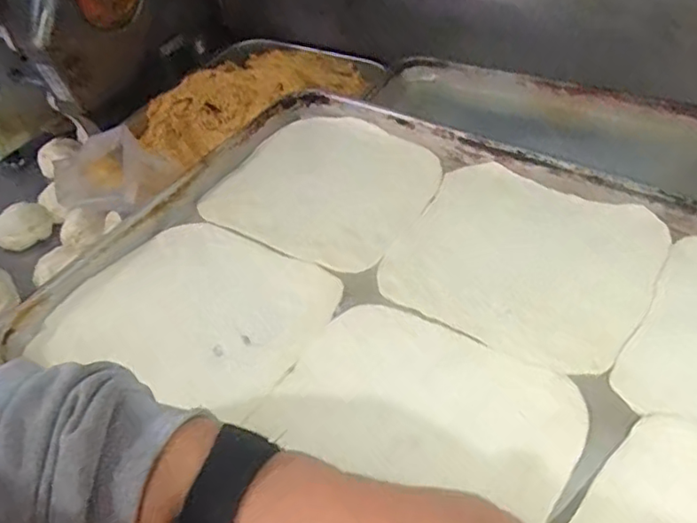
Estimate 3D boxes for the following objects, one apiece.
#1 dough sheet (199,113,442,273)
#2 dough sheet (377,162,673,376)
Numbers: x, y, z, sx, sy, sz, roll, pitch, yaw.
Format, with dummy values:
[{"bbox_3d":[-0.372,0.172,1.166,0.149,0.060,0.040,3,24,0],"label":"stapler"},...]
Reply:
[{"bbox_3d":[-0.020,-0.071,0.565,0.183,0.011,0.185,24,54,25],"label":"dough sheet"},{"bbox_3d":[0.139,-0.004,0.482,0.190,0.011,0.180,24,53,25],"label":"dough sheet"}]

